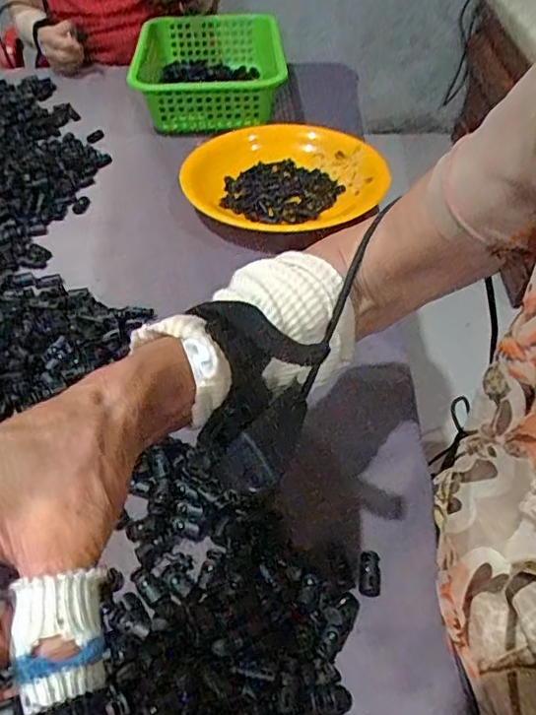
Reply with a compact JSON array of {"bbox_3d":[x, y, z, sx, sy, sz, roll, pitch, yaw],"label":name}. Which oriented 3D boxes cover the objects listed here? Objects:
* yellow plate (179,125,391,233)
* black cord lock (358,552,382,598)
[{"bbox_3d":[0.022,-0.214,0.685,0.234,0.048,0.228,0,47,0],"label":"yellow plate"},{"bbox_3d":[0.067,0.143,0.370,0.014,0.010,0.029,4,47,5],"label":"black cord lock"}]

